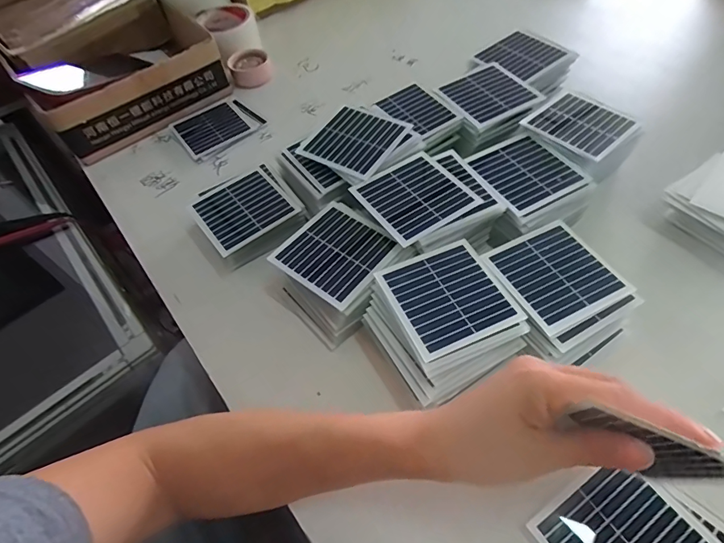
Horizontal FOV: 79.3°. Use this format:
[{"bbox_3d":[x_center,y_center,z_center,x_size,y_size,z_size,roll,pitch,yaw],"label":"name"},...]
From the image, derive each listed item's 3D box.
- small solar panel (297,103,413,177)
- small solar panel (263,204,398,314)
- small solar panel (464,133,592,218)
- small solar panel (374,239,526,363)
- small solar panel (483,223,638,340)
[{"bbox_3d":[-0.008,-0.137,0.454,0.087,0.008,0.085,28,65,23],"label":"small solar panel"},{"bbox_3d":[-0.022,-0.019,0.391,0.088,0.005,0.090,30,63,25],"label":"small solar panel"},{"bbox_3d":[0.156,-0.098,0.425,0.088,0.005,0.086,-28,56,-13],"label":"small solar panel"},{"bbox_3d":[0.069,0.019,0.353,0.088,0.005,0.089,-22,55,-9],"label":"small solar panel"},{"bbox_3d":[0.161,0.002,0.366,0.090,0.008,0.089,-25,56,-14],"label":"small solar panel"}]

